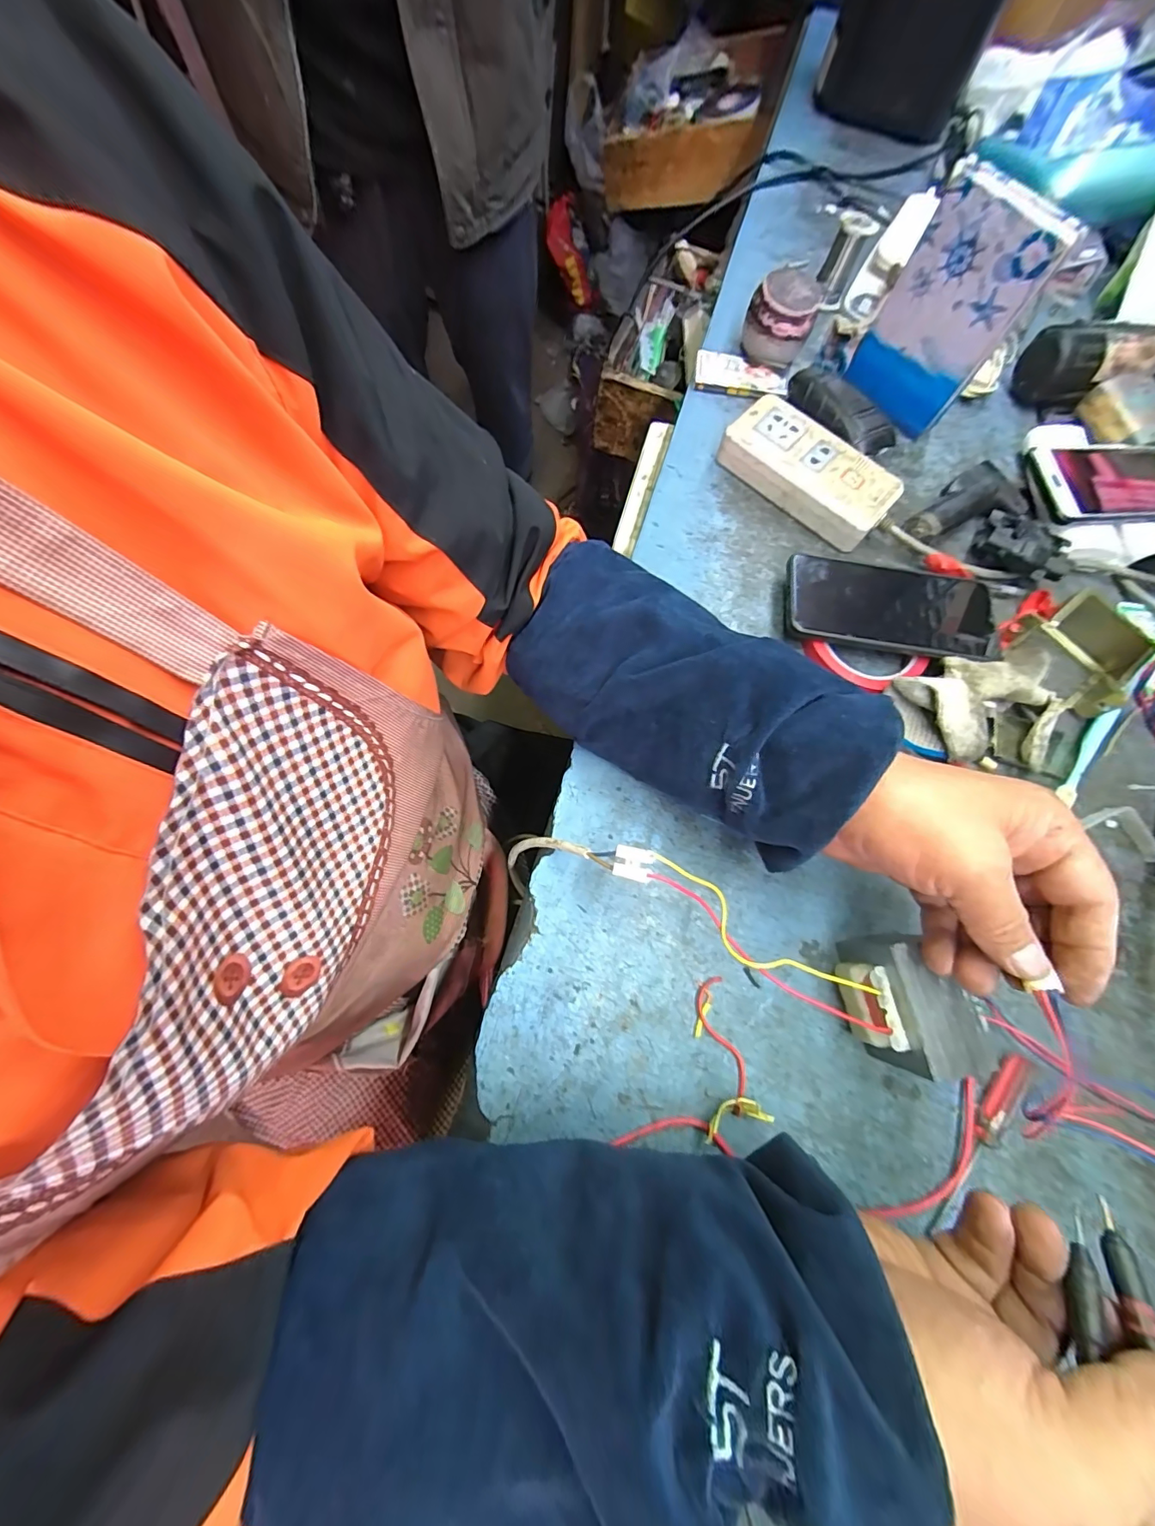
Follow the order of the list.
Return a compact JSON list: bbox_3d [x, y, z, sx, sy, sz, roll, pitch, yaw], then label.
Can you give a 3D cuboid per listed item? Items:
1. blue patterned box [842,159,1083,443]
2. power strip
[{"bbox_3d":[0.303,-0.373,0.409,0.025,0.149,0.104,-39,79,-15],"label":"blue patterned box"},{"bbox_3d":[0.200,-0.253,0.421,0.146,0.034,0.070,42,74,9],"label":"power strip"}]

